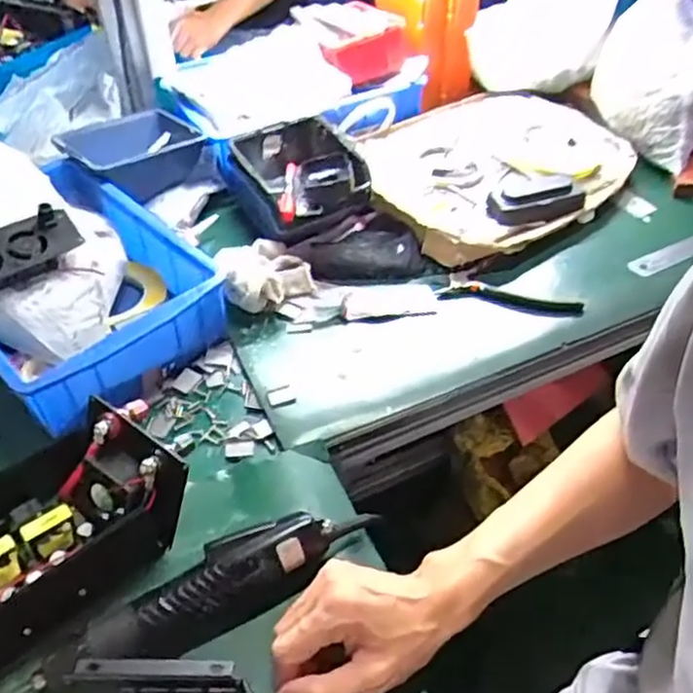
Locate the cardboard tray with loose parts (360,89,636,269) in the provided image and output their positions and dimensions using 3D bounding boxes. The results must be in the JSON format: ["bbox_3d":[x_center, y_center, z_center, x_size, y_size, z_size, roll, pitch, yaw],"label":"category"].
[{"bbox_3d":[0.169,-0.219,0.829,0.293,0.041,0.251,-27,51,-22],"label":"cardboard tray with loose parts"}]

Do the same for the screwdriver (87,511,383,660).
[{"bbox_3d":[-0.071,0.164,0.494,0.218,0.039,0.048,-21,49,-17],"label":"screwdriver"}]

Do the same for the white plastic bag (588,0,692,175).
[{"bbox_3d":[0.377,-0.326,0.842,0.130,0.156,0.174,-33,53,-26],"label":"white plastic bag"}]

